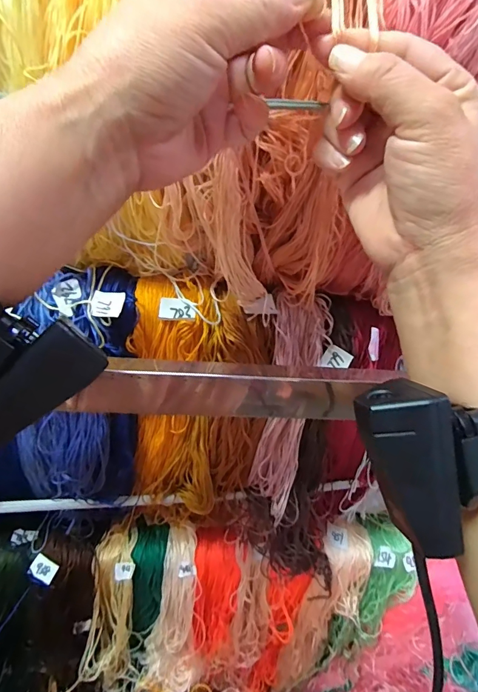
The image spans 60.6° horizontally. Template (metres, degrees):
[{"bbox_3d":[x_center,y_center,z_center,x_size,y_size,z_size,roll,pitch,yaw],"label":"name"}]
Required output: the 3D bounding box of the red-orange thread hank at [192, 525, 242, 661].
[{"bbox_3d":[-0.027,0.283,0.468,0.048,0.157,0.035,5,10,-4],"label":"red-orange thread hank"}]

